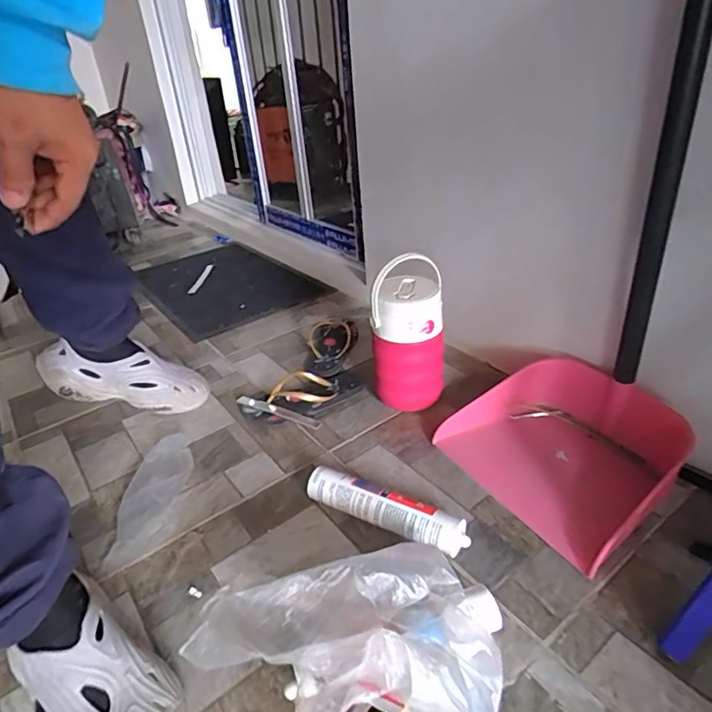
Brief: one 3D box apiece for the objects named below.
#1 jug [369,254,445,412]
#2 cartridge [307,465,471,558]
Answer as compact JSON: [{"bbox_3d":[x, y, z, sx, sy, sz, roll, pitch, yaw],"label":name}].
[{"bbox_3d":[0.089,-0.027,0.847,0.112,0.256,0.099,3,33,15],"label":"jug"},{"bbox_3d":[0.037,0.206,0.675,0.227,0.055,0.046,14,36,27],"label":"cartridge"}]

